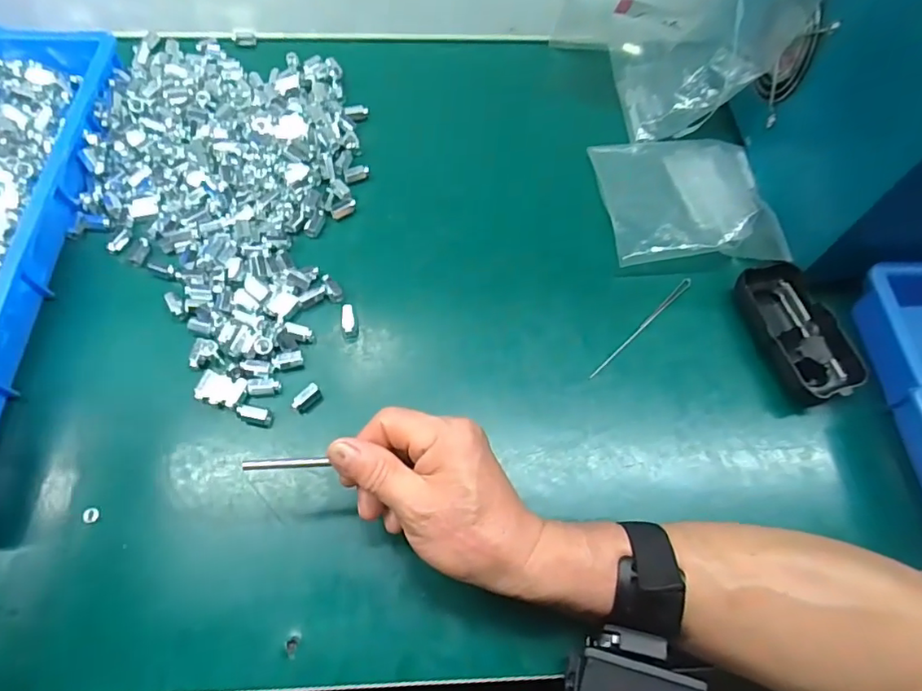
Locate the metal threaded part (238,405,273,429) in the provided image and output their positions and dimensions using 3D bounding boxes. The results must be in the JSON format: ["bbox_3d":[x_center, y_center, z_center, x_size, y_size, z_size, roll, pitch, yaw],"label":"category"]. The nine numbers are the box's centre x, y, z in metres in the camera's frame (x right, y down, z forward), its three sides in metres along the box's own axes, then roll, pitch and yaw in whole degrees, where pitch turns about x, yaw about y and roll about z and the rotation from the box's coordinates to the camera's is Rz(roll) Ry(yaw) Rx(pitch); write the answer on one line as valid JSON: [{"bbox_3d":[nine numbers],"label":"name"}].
[{"bbox_3d":[-0.145,0.049,0.388,0.022,0.012,0.011,8,64,2],"label":"metal threaded part"}]

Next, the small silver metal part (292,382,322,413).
[{"bbox_3d":[-0.109,0.039,0.395,0.021,0.014,0.011,-36,71,-18],"label":"small silver metal part"}]

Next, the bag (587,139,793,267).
[{"bbox_3d":[0.192,-0.131,0.478,0.135,0.030,0.138,-4,64,-4],"label":"bag"}]

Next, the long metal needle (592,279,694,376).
[{"bbox_3d":[0.143,-0.015,0.431,0.124,0.004,0.006,-41,72,-19],"label":"long metal needle"}]

